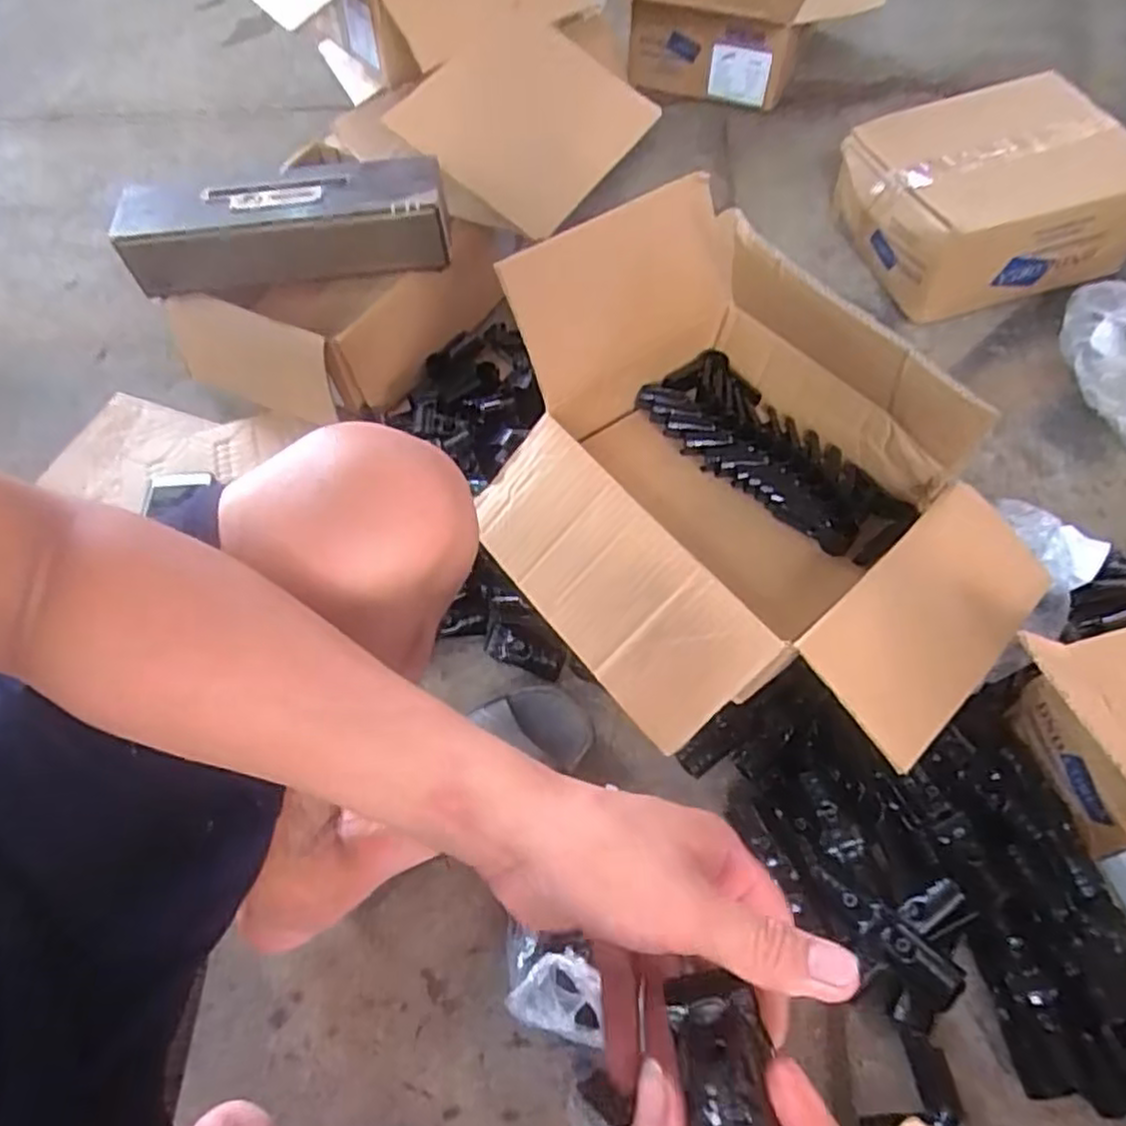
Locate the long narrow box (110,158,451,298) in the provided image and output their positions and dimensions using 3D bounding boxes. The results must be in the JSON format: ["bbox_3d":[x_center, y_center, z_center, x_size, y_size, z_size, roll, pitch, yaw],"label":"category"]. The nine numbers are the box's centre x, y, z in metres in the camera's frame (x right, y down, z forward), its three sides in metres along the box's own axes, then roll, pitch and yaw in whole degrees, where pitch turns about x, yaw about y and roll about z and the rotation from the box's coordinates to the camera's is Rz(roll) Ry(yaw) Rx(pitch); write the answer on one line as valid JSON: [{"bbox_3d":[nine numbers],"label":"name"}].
[{"bbox_3d":[-0.339,-0.417,0.902,0.393,0.079,0.118,-4,59,1],"label":"long narrow box"}]

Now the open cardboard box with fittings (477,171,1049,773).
[{"bbox_3d":[0.161,-0.067,0.674,0.397,0.225,0.502,-36,64,-17],"label":"open cardboard box with fittings"}]

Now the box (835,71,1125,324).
[{"bbox_3d":[0.592,-0.518,1.029,0.360,0.140,0.277,-14,60,-5],"label":"box"}]

